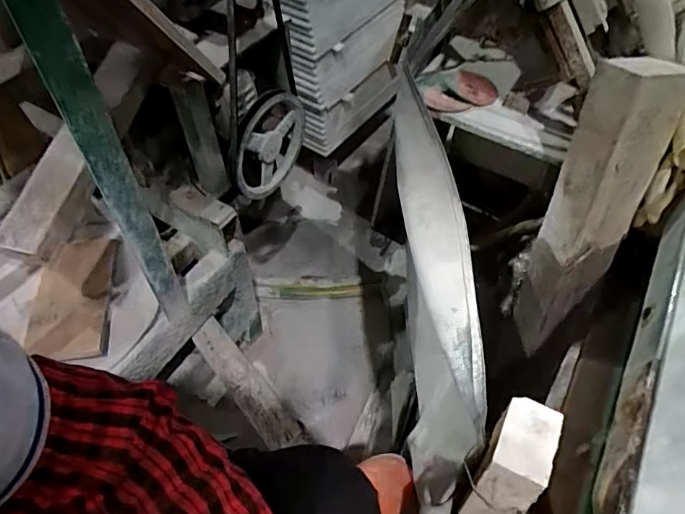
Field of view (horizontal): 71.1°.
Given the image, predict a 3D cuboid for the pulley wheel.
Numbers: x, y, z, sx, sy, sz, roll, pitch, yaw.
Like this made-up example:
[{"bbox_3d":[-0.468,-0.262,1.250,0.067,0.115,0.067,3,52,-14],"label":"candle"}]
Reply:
[{"bbox_3d":[-0.133,-0.209,0.913,0.045,0.216,0.204,24,57,16],"label":"pulley wheel"}]

